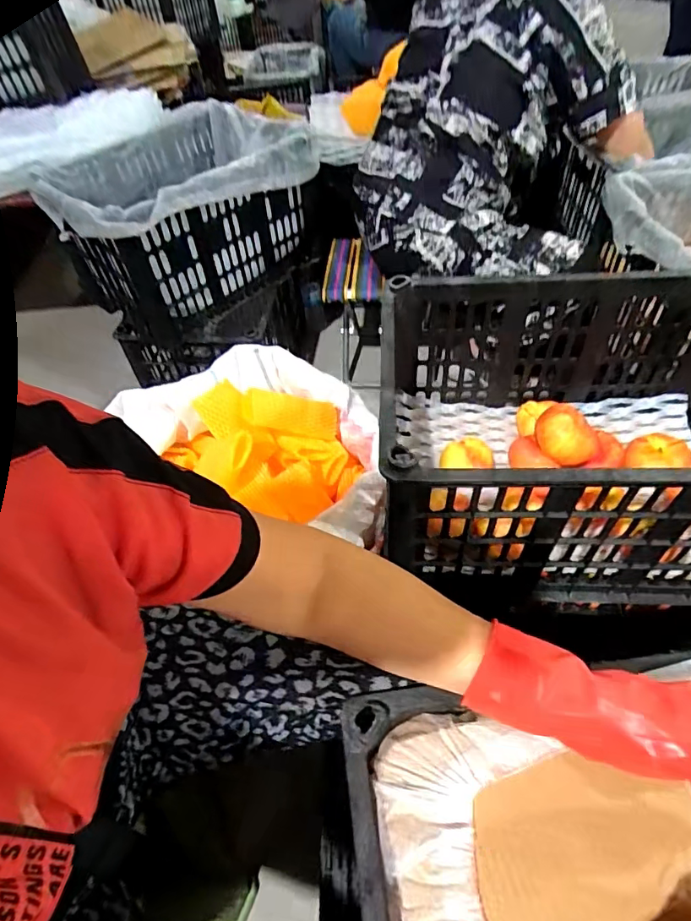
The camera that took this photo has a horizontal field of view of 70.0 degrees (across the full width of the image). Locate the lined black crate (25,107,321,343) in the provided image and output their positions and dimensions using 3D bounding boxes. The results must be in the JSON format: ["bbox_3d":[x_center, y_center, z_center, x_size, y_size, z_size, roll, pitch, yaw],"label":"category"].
[{"bbox_3d":[-0.356,-0.537,1.117,0.414,0.289,0.501,31,60,26],"label":"lined black crate"}]

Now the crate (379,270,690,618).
[{"bbox_3d":[0.305,-0.047,0.662,0.508,0.275,0.381,0,51,5],"label":"crate"}]

